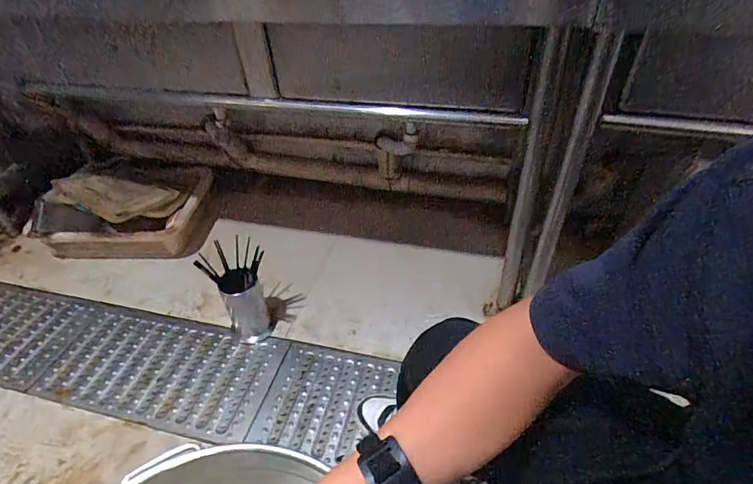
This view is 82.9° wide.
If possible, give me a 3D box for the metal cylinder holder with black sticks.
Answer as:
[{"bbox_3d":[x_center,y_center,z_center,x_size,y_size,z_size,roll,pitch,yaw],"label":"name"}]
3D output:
[{"bbox_3d":[-0.343,0.123,1.091,0.146,0.256,0.146,-26,44,-24],"label":"metal cylinder holder with black sticks"}]

